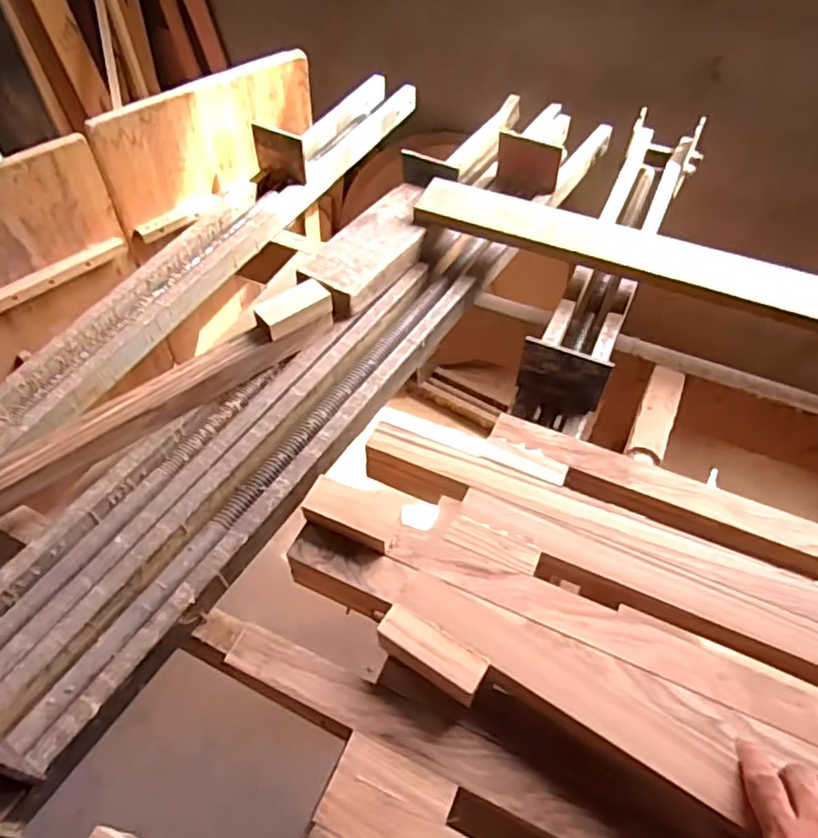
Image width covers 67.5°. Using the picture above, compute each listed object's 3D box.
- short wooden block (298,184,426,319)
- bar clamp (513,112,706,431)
[{"bbox_3d":[-0.057,-0.278,0.992,0.119,0.050,0.295,28,56,20],"label":"short wooden block"},{"bbox_3d":[0.360,-0.308,1.034,0.137,0.119,0.836,22,54,16],"label":"bar clamp"}]

